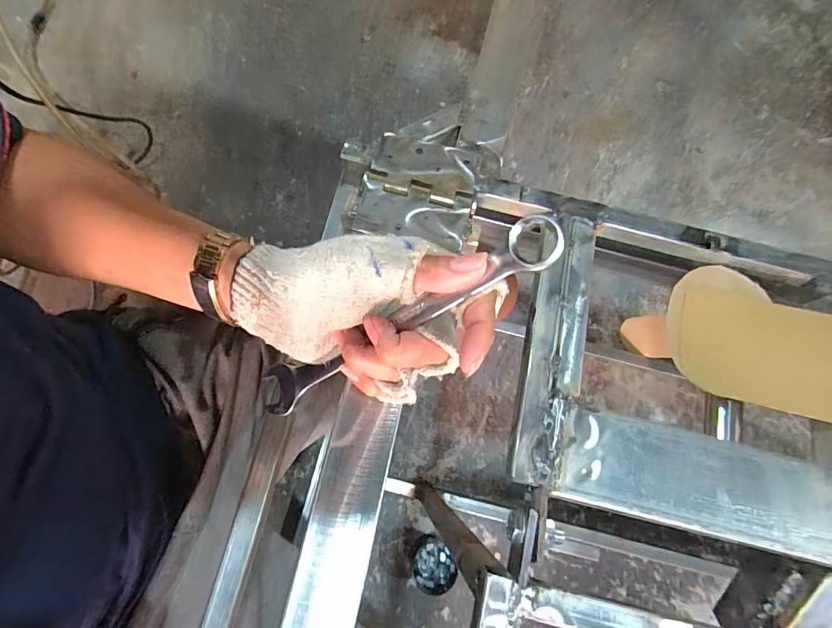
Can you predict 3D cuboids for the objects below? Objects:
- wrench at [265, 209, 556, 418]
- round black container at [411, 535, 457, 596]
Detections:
[{"bbox_3d":[-0.013,0.006,0.255,0.205,0.017,0.028,-30,77,24],"label":"wrench"},{"bbox_3d":[0.025,0.355,0.639,0.062,0.036,0.065,0,77,-1],"label":"round black container"}]

